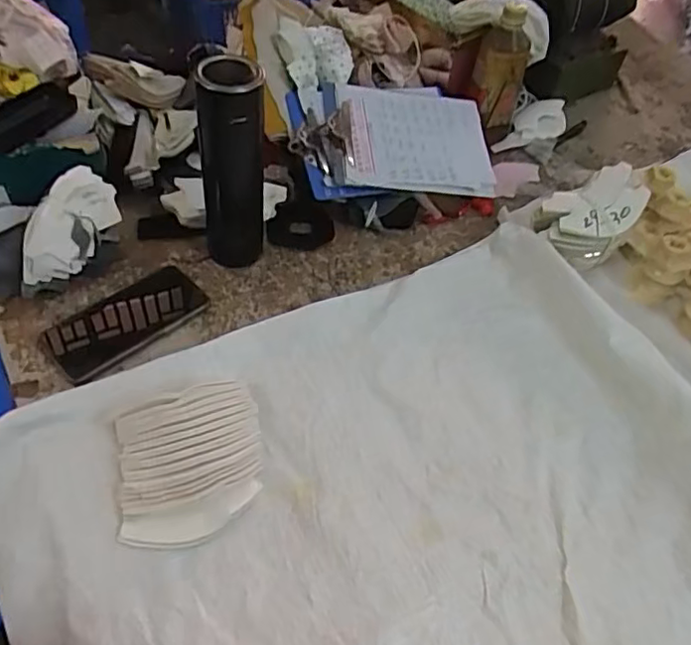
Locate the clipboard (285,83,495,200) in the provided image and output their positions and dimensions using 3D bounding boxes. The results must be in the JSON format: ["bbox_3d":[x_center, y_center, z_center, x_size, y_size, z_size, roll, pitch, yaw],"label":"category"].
[{"bbox_3d":[0.061,-0.236,0.782,0.257,0.032,0.164,-3,68,-17],"label":"clipboard"}]

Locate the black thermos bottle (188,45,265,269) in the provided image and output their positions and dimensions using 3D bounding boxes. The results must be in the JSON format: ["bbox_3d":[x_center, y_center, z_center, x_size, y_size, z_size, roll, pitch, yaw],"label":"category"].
[{"bbox_3d":[-0.118,-0.166,0.641,0.066,0.219,0.085,-3,51,-9],"label":"black thermos bottle"}]

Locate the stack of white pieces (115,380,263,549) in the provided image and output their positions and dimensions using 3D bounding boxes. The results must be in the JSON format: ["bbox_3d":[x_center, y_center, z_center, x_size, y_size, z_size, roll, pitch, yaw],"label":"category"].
[{"bbox_3d":[-0.135,0.119,0.533,0.120,0.036,0.134,-6,52,-12],"label":"stack of white pieces"}]

